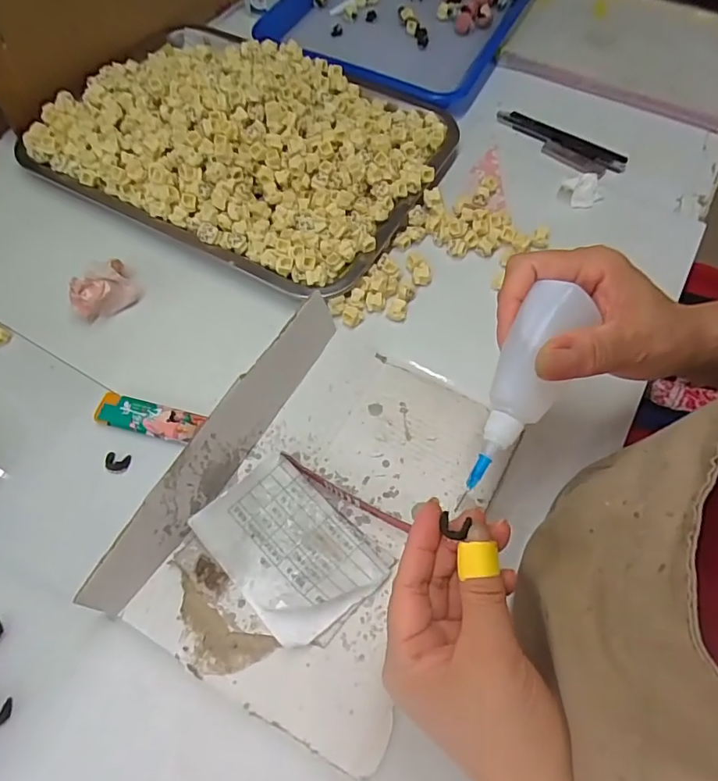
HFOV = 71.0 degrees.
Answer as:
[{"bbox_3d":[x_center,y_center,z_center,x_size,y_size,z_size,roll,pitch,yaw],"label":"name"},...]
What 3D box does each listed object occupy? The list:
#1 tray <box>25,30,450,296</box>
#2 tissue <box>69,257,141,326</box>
[{"bbox_3d":[-0.102,-0.238,0.451,0.341,0.049,0.253,28,65,11],"label":"tray"},{"bbox_3d":[-0.196,-0.076,0.385,0.046,0.034,0.025,-23,66,-14],"label":"tissue"}]

